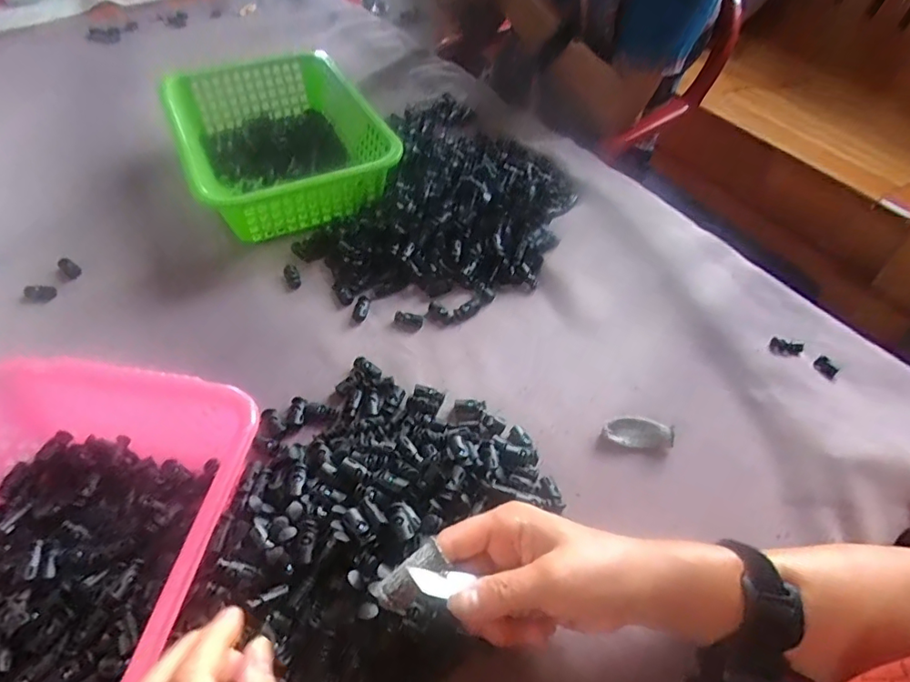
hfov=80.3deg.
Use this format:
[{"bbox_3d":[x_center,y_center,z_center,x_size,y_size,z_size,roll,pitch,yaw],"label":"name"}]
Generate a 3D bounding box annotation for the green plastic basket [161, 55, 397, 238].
[{"bbox_3d":[-0.220,-0.253,0.675,0.218,0.079,0.297,-22,53,-17],"label":"green plastic basket"}]

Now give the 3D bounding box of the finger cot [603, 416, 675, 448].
[{"bbox_3d":[0.153,0.076,0.450,0.057,0.009,0.025,2,50,2],"label":"finger cot"}]

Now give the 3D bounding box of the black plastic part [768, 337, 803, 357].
[{"bbox_3d":[0.309,0.007,0.504,0.032,0.007,0.018,7,51,6],"label":"black plastic part"}]

